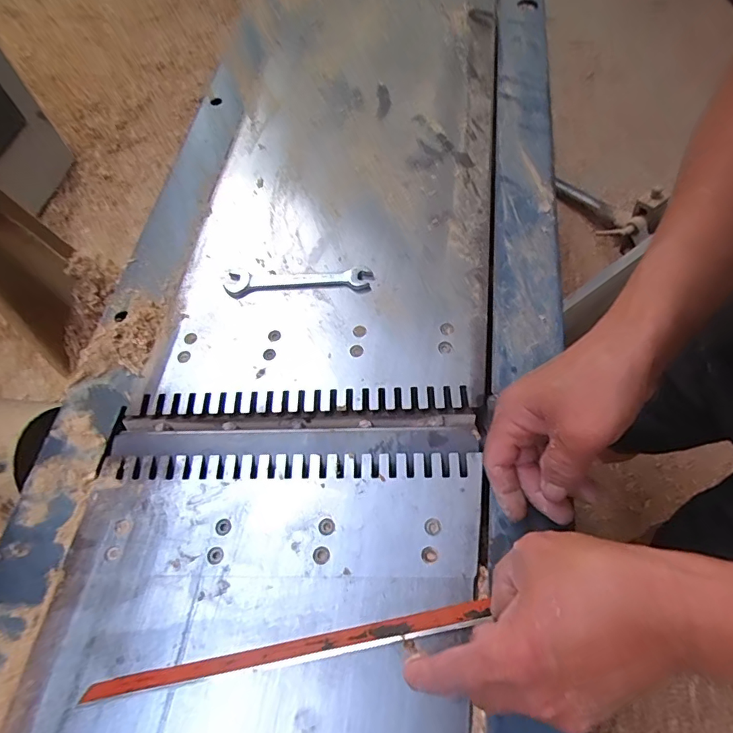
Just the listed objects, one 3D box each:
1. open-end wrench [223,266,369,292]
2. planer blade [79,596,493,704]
[{"bbox_3d":[-0.072,-0.089,0.483,0.146,0.005,0.027,0,63,4],"label":"open-end wrench"},{"bbox_3d":[-0.052,0.190,0.319,0.265,0.027,0.005,-12,94,-2],"label":"planer blade"}]

